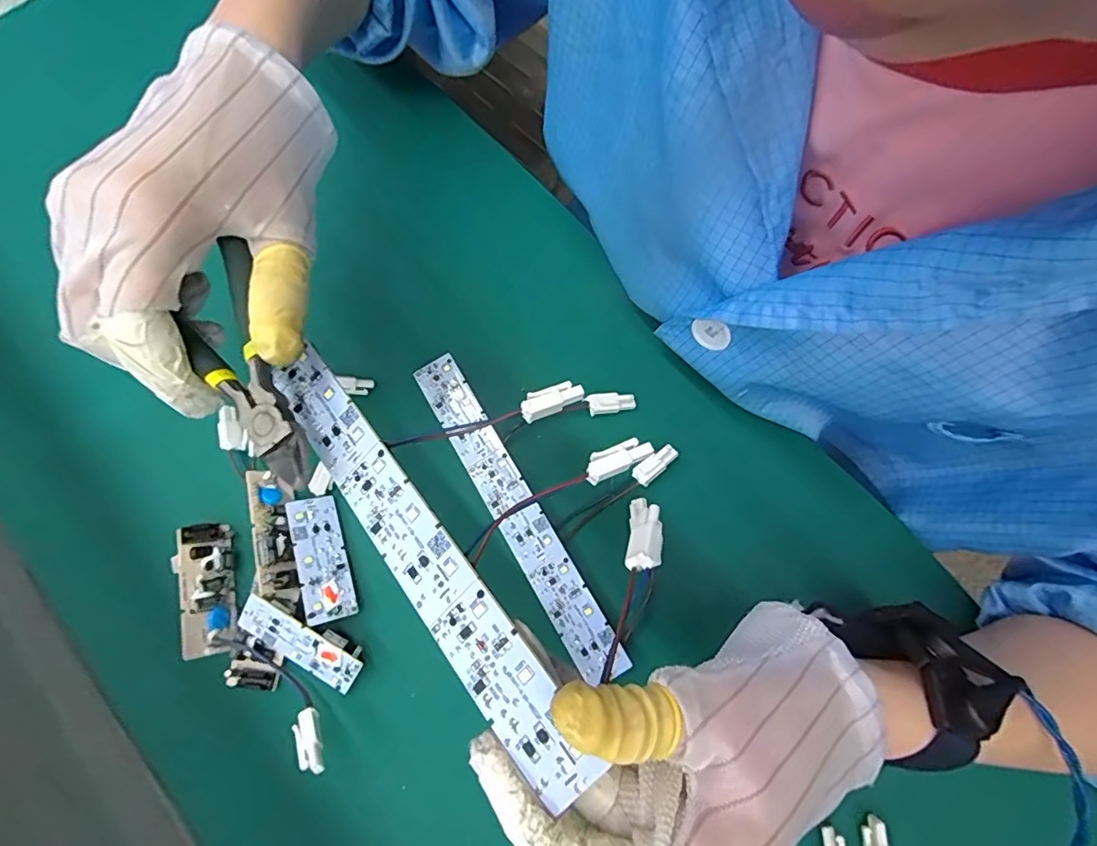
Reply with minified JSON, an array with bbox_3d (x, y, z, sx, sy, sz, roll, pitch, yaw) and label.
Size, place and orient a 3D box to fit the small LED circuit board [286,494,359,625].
[{"bbox_3d":[-0.118,0.069,0.284,0.024,0.004,0.064,-8,67,-35],"label":"small LED circuit board"}]

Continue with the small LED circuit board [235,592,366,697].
[{"bbox_3d":[-0.124,0.109,0.273,0.065,0.006,0.025,31,108,2],"label":"small LED circuit board"}]

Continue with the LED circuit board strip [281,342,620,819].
[{"bbox_3d":[-0.049,0.038,0.187,0.024,0.004,0.181,-45,65,5],"label":"LED circuit board strip"}]

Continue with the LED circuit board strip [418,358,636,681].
[{"bbox_3d":[-0.018,0.046,0.295,0.025,0.010,0.189,-30,76,-7],"label":"LED circuit board strip"}]

